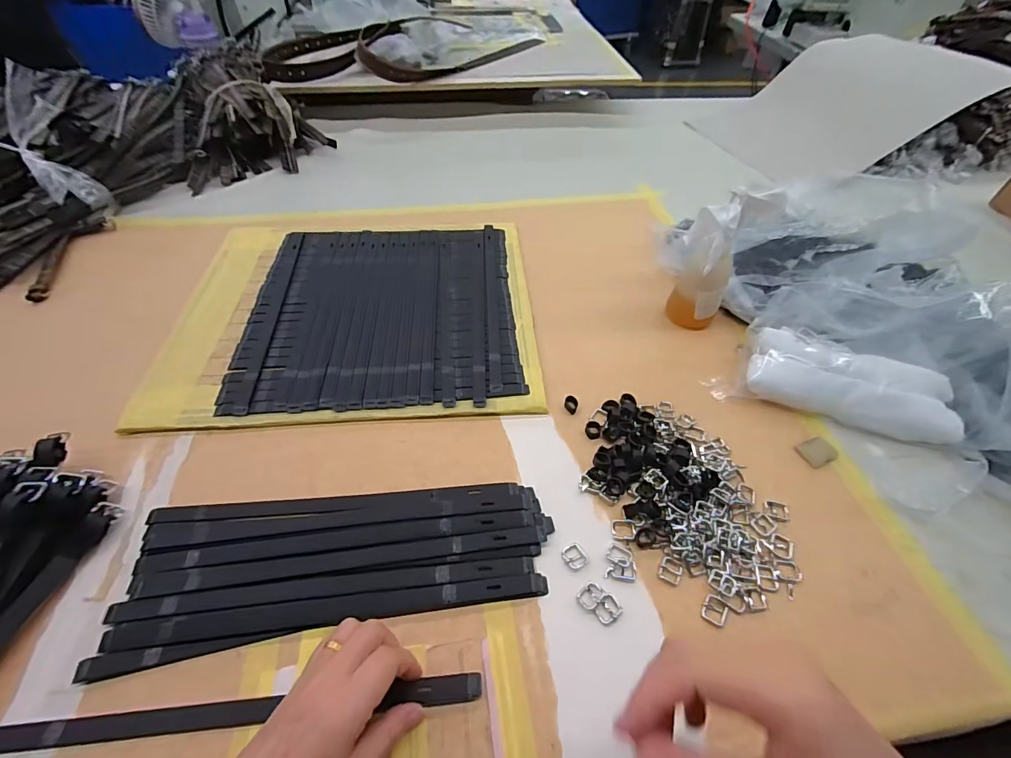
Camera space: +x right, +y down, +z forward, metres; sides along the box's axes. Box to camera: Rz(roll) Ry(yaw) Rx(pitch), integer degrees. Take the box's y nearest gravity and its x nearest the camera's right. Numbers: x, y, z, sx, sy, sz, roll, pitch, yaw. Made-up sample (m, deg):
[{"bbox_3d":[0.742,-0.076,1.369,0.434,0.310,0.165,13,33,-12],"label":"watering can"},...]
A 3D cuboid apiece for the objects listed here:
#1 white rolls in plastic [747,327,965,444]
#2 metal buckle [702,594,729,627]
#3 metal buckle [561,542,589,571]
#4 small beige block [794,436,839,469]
[{"bbox_3d":[0.393,0.007,0.498,0.202,0.044,0.088,16,53,11],"label":"white rolls in plastic"},{"bbox_3d":[0.177,0.196,0.363,0.019,0.004,0.022,29,56,19],"label":"metal buckle"},{"bbox_3d":[0.064,0.161,0.389,0.021,0.004,0.022,-29,58,-23],"label":"metal buckle"},{"bbox_3d":[0.341,0.079,0.469,0.039,0.004,0.030,-18,55,-16],"label":"small beige block"}]

